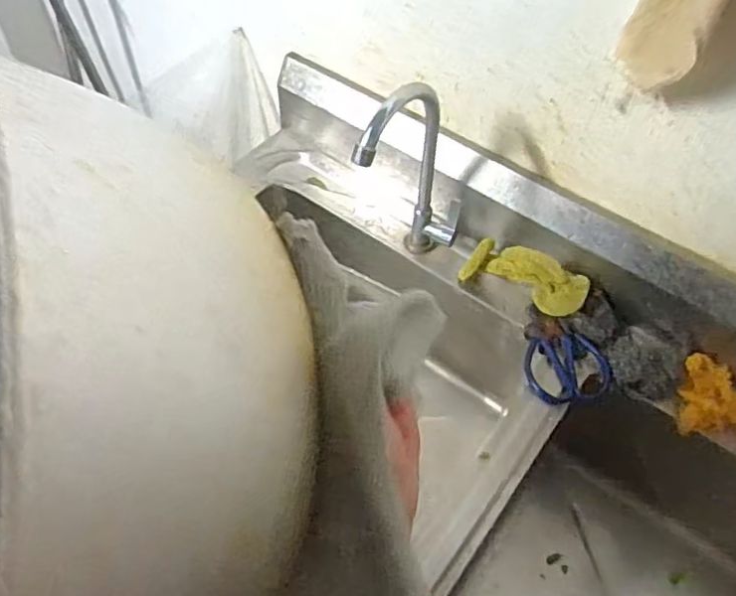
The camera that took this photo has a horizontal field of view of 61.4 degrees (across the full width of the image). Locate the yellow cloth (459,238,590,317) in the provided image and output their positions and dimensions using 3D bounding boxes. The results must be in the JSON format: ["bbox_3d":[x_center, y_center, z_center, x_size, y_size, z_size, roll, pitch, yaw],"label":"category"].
[{"bbox_3d":[0.212,-0.032,0.832,0.166,0.072,0.048,23,56,13],"label":"yellow cloth"}]

